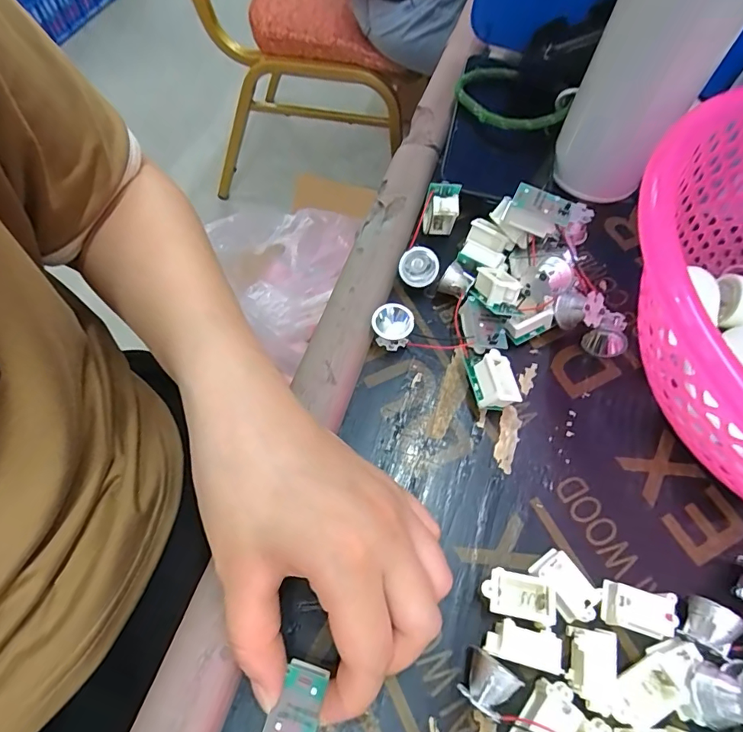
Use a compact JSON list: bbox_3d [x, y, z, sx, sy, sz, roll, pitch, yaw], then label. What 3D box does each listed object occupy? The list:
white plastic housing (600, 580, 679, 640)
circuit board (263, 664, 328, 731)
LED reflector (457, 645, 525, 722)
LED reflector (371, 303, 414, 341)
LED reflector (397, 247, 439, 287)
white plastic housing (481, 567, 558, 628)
[{"bbox_3d":[0.116,0.106,0.201,0.028,0.015,0.017,15,63,7],"label":"white plastic housing"},{"bbox_3d":[-0.029,0.134,0.174,0.019,0.004,0.032,15,63,7],"label":"circuit board"},{"bbox_3d":[0.045,0.127,0.186,0.020,0.021,0.017,36,68,16],"label":"LED reflector"},{"bbox_3d":[0.012,-0.021,0.261,0.022,0.019,0.021,27,65,12],"label":"LED reflector"},{"bbox_3d":[0.028,-0.059,0.275,0.023,0.012,0.023,30,107,-5],"label":"LED reflector"},{"bbox_3d":[0.063,0.101,0.202,0.031,0.016,0.017,16,63,7],"label":"white plastic housing"}]

